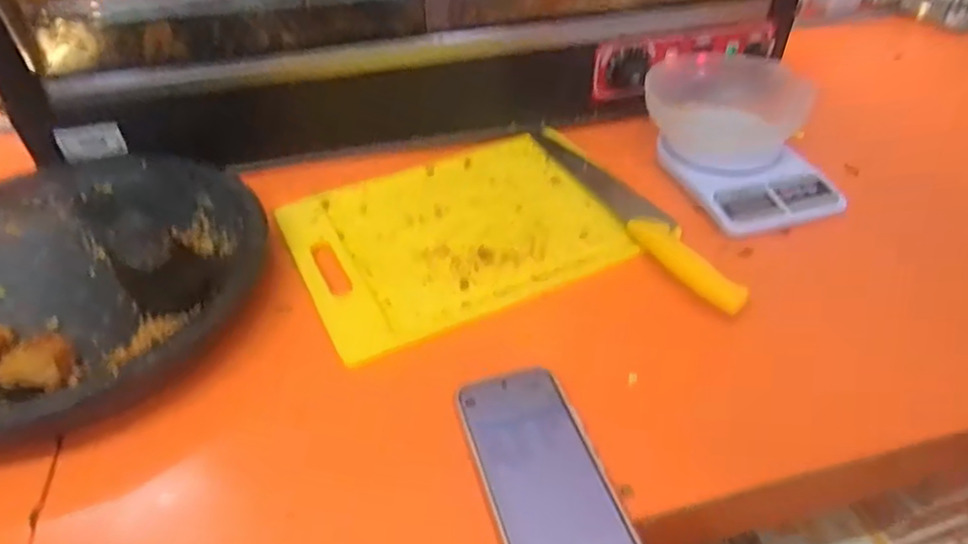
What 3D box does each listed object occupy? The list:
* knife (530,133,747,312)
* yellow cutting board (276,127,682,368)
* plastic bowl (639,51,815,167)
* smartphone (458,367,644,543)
[{"bbox_3d":[0.143,-0.072,0.622,0.040,0.017,0.335,-18,44,-16],"label":"knife"},{"bbox_3d":[-0.015,-0.053,0.631,0.340,0.009,0.242,-19,44,-17],"label":"yellow cutting board"},{"bbox_3d":[0.282,-0.192,0.716,0.165,0.064,0.184,31,52,32],"label":"plastic bowl"},{"bbox_3d":[0.039,0.135,0.420,0.079,0.015,0.168,-13,43,-11],"label":"smartphone"}]

